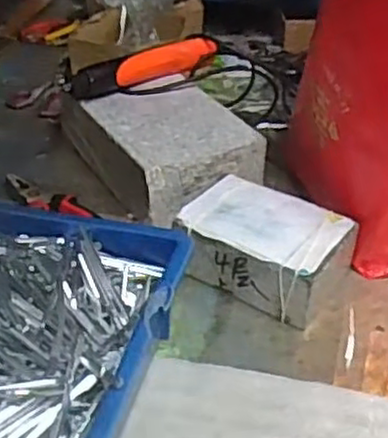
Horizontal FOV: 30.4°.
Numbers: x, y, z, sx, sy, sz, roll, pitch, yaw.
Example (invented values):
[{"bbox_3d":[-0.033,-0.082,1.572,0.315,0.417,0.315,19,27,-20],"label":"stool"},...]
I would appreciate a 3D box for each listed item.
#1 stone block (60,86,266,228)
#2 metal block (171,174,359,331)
[{"bbox_3d":[-0.040,-0.088,0.787,0.142,0.068,0.218,-18,40,-25],"label":"stone block"},{"bbox_3d":[0.067,0.028,0.683,0.144,0.068,0.101,19,39,24],"label":"metal block"}]

